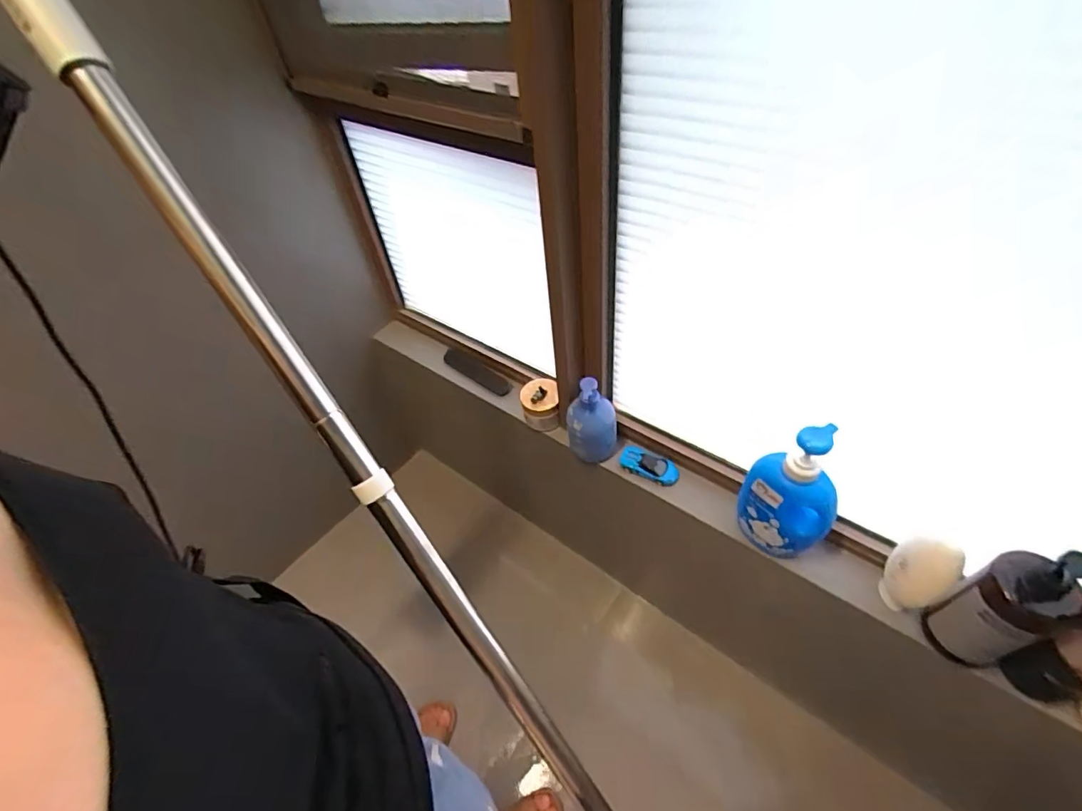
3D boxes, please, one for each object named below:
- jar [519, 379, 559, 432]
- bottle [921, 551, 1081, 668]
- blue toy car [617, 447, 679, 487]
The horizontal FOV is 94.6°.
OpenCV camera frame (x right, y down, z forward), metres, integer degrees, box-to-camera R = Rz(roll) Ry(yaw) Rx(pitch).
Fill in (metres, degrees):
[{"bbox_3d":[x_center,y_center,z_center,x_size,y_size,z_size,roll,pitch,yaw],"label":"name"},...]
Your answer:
[{"bbox_3d":[0.000,-0.001,1.052,0.074,0.090,0.070,-3,49,3],"label":"jar"},{"bbox_3d":[0.582,0.255,0.628,0.068,0.252,0.092,-25,52,-16],"label":"bottle"},{"bbox_3d":[0.207,0.117,0.958,0.115,0.027,0.045,21,55,22],"label":"blue toy car"}]

